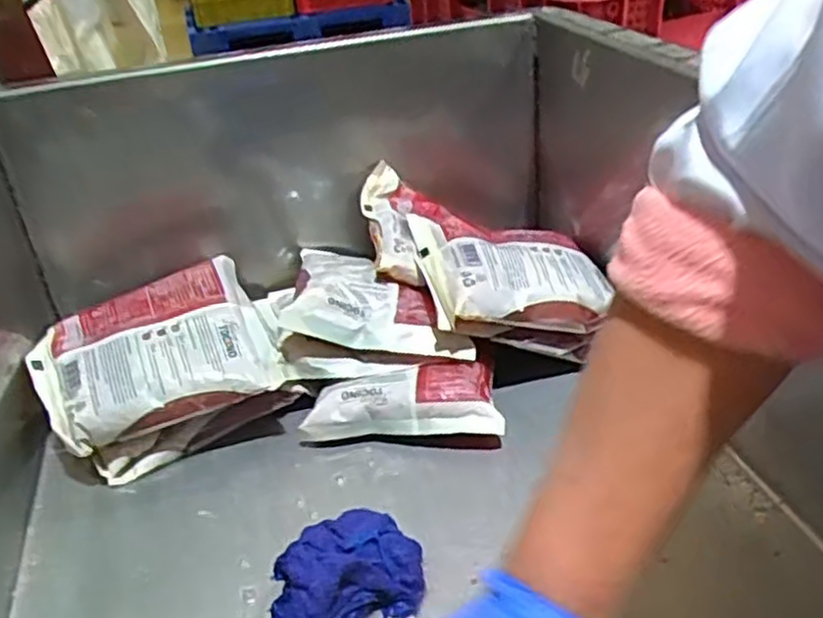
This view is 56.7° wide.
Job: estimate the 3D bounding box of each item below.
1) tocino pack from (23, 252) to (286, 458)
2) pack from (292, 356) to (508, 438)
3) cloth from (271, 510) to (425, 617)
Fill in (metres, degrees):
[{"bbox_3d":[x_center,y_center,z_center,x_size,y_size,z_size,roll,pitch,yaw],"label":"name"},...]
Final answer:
[{"bbox_3d":[-0.192,0.029,0.567,0.162,0.027,0.135,-21,51,-19],"label":"tocino pack"},{"bbox_3d":[-0.008,0.074,0.559,0.139,0.042,0.052,-6,31,0],"label":"pack"},{"bbox_3d":[-0.045,0.153,0.431,0.104,0.045,0.060,-19,33,-20],"label":"cloth"}]

